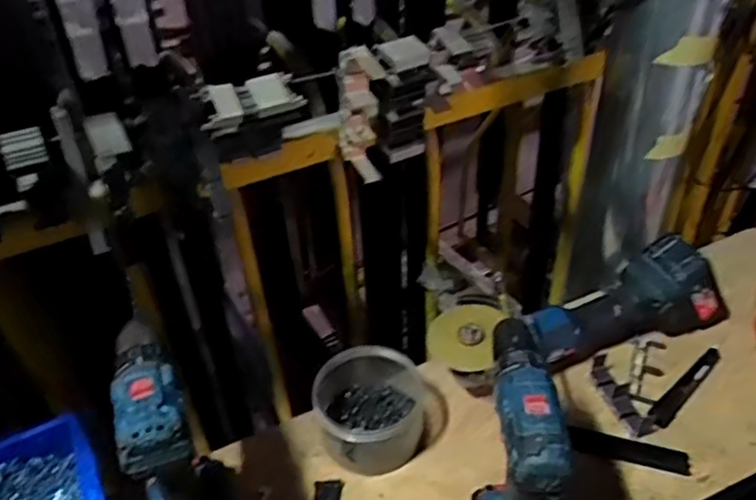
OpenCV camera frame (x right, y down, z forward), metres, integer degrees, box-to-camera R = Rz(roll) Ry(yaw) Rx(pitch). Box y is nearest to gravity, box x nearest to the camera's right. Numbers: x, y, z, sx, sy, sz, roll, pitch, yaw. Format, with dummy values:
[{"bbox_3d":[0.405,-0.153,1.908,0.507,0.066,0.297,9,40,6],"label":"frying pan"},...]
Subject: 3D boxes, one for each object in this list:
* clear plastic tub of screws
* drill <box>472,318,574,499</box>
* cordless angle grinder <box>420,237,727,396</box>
[{"bbox_3d":[-0.010,0.167,0.698,0.109,0.062,0.110,-1,38,1],"label":"clear plastic tub of screws"},{"bbox_3d":[0.122,0.183,0.567,0.061,0.213,0.147,2,38,4],"label":"drill"},{"bbox_3d":[0.244,0.077,0.764,0.377,0.117,0.102,-14,40,-15],"label":"cordless angle grinder"}]

